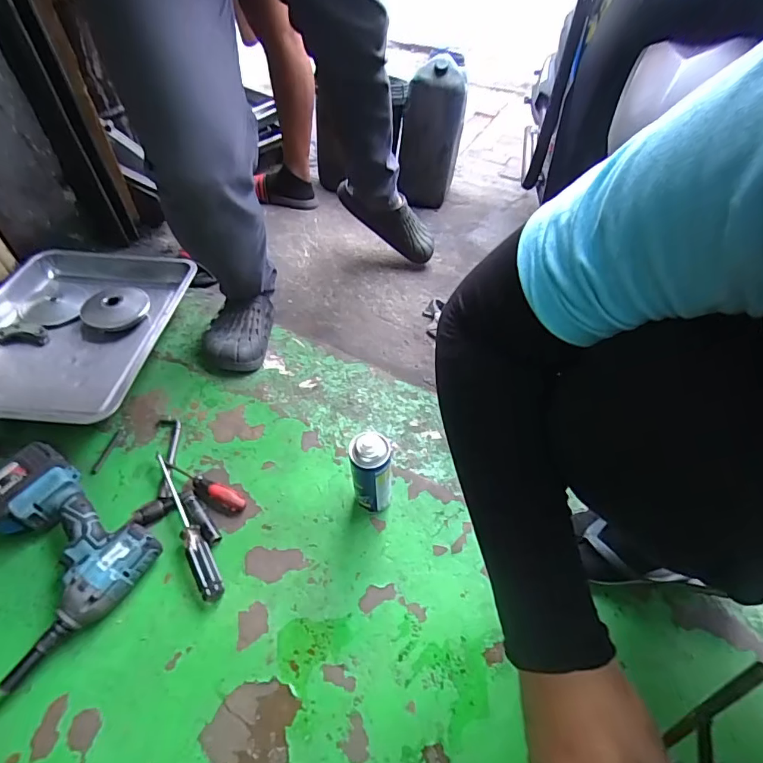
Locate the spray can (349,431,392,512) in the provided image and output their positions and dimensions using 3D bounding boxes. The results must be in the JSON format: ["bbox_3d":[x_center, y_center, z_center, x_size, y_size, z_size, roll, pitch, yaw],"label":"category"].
[{"bbox_3d":[-0.012,0.123,0.625,0.052,0.153,0.053,0,51,0],"label":"spray can"}]

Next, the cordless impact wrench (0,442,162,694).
[{"bbox_3d":[-0.435,0.213,0.602,0.255,0.075,0.194,33,58,24],"label":"cordless impact wrench"}]

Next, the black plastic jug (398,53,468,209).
[{"bbox_3d":[0.151,-0.740,1.417,0.169,0.371,0.159,8,52,6],"label":"black plastic jug"}]

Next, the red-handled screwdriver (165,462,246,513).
[{"bbox_3d":[-0.257,0.152,0.679,0.137,0.022,0.029,23,55,17],"label":"red-handled screwdriver"}]

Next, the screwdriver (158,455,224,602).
[{"bbox_3d":[-0.271,0.191,0.651,0.026,0.025,0.230,-25,56,-19],"label":"screwdriver"}]

